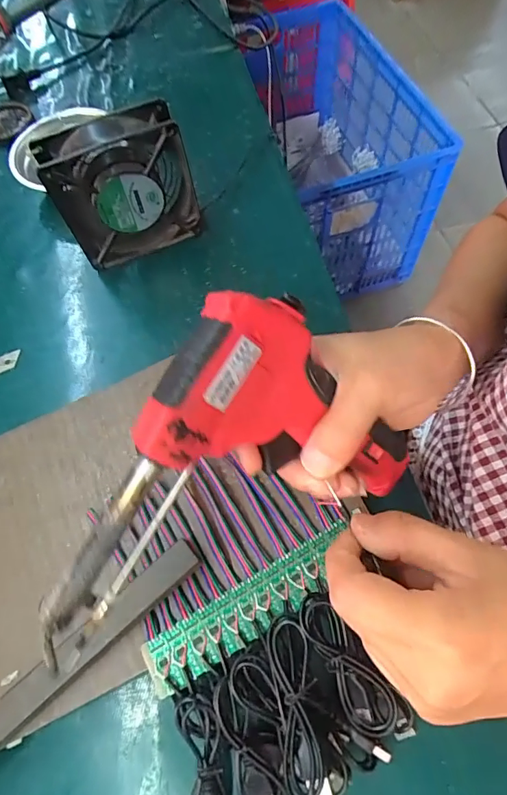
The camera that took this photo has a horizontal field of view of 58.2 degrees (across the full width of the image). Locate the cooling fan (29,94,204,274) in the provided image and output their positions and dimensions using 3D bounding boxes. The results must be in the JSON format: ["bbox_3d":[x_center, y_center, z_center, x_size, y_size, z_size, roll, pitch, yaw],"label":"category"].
[{"bbox_3d":[-0.118,-0.188,0.426,0.122,0.124,0.039,-21,63,-7],"label":"cooling fan"}]

